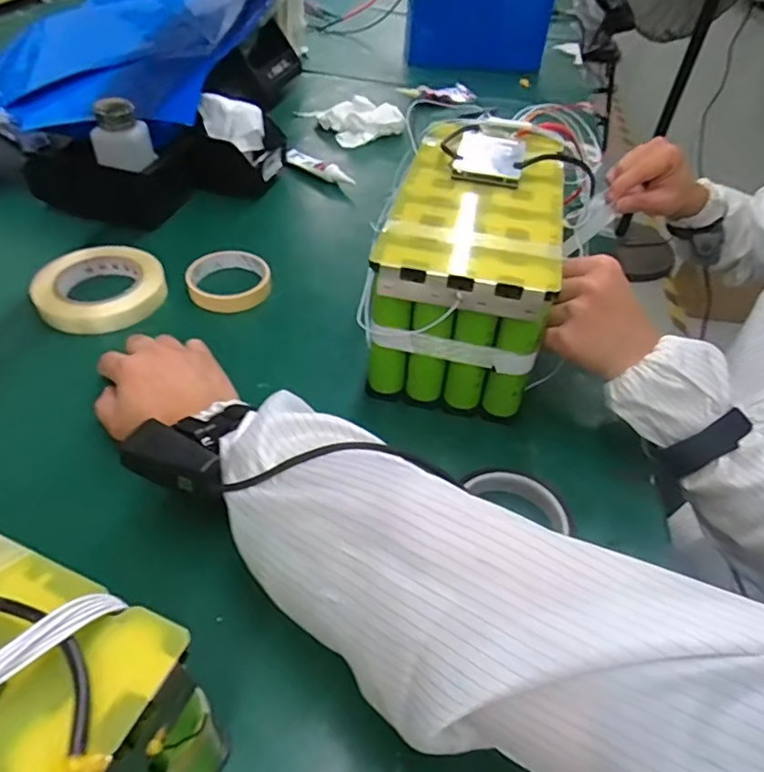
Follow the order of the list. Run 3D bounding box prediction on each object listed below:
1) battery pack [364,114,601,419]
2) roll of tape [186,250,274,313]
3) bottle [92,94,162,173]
[{"bbox_3d":[0.084,-0.119,0.548,0.144,0.158,0.259,12,45,6],"label":"battery pack"},{"bbox_3d":[-0.166,-0.113,0.622,0.088,0.028,0.088,-4,46,-11],"label":"roll of tape"},{"bbox_3d":[-0.294,-0.281,0.647,0.048,0.070,0.056,12,45,5],"label":"bottle"}]

